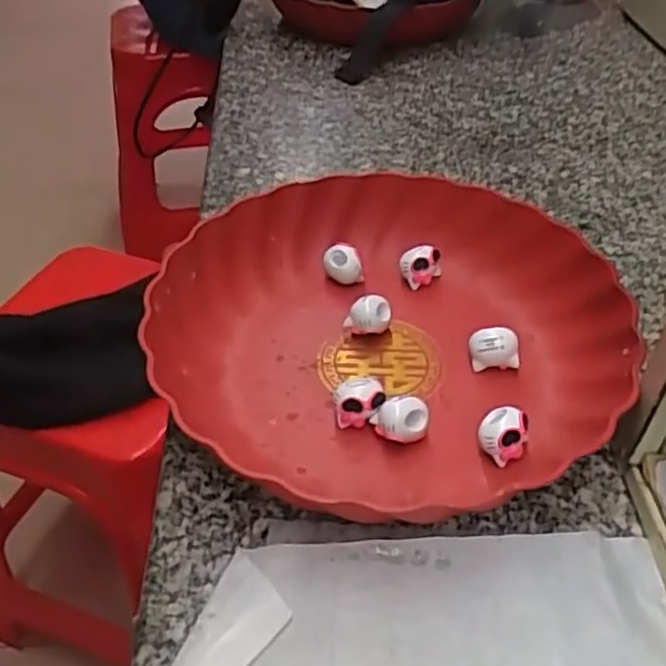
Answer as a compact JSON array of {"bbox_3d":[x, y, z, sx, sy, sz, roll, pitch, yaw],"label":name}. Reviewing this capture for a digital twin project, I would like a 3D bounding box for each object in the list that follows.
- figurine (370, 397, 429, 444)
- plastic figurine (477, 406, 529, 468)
[{"bbox_3d":[0.033,0.045,0.349,0.027,0.024,0.017,4,43,4],"label":"figurine"},{"bbox_3d":[0.082,0.050,0.345,0.021,0.021,0.022,0,43,0],"label":"plastic figurine"}]

